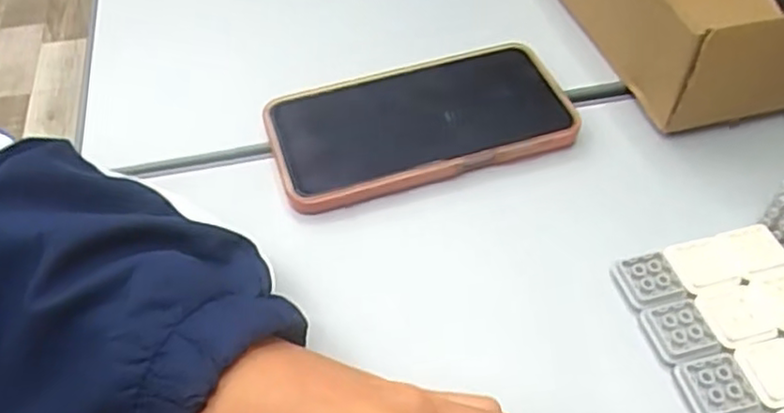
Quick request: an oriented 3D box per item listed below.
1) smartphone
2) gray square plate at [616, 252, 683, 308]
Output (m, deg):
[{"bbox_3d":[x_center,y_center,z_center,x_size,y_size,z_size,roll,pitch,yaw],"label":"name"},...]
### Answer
[{"bbox_3d":[0.016,-0.049,0.377,0.168,0.013,0.082,-17,52,-11],"label":"smartphone"},{"bbox_3d":[0.120,0.034,0.307,0.025,0.004,0.024,-11,51,-5],"label":"gray square plate"}]

